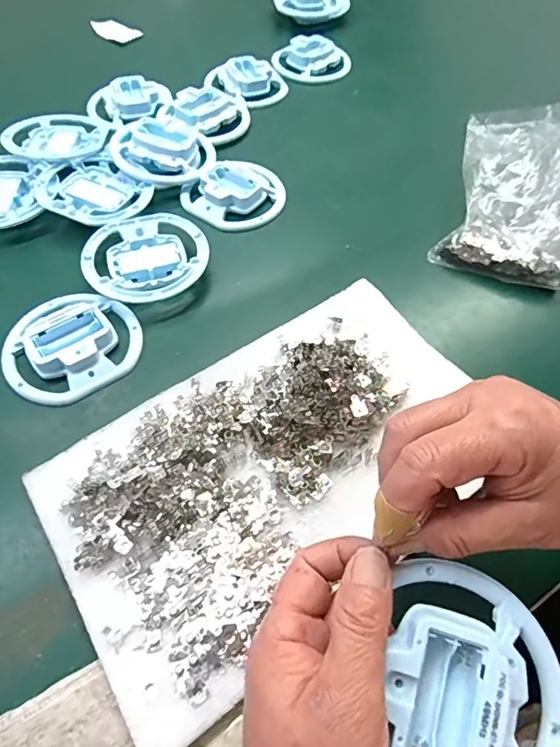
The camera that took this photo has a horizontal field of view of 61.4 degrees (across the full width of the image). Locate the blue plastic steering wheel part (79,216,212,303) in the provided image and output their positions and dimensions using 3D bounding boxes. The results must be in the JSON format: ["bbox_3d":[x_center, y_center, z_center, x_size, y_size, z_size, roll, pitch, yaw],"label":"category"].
[{"bbox_3d":[-0.116,-0.097,0.413,0.106,0.020,0.097,1,58,-2],"label":"blue plastic steering wheel part"}]

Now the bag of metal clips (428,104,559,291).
[{"bbox_3d":[0.230,-0.183,0.451,0.116,0.075,0.198,18,59,8],"label":"bag of metal clips"}]

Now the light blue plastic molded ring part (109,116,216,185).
[{"bbox_3d":[-0.118,-0.224,0.480,0.100,0.026,0.079,-2,62,-13],"label":"light blue plastic molded ring part"}]

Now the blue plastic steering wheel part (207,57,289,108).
[{"bbox_3d":[-0.040,-0.367,0.587,0.090,0.020,0.074,29,62,15],"label":"blue plastic steering wheel part"}]

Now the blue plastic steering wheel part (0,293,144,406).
[{"bbox_3d":[-0.164,-0.025,0.369,0.102,0.020,0.095,-32,65,-20],"label":"blue plastic steering wheel part"}]

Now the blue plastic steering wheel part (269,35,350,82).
[{"bbox_3d":[0.042,-0.419,0.628,0.102,0.021,0.084,5,58,1],"label":"blue plastic steering wheel part"}]

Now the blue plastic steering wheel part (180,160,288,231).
[{"bbox_3d":[-0.041,-0.182,0.470,0.097,0.020,0.084,-39,67,-23],"label":"blue plastic steering wheel part"}]

